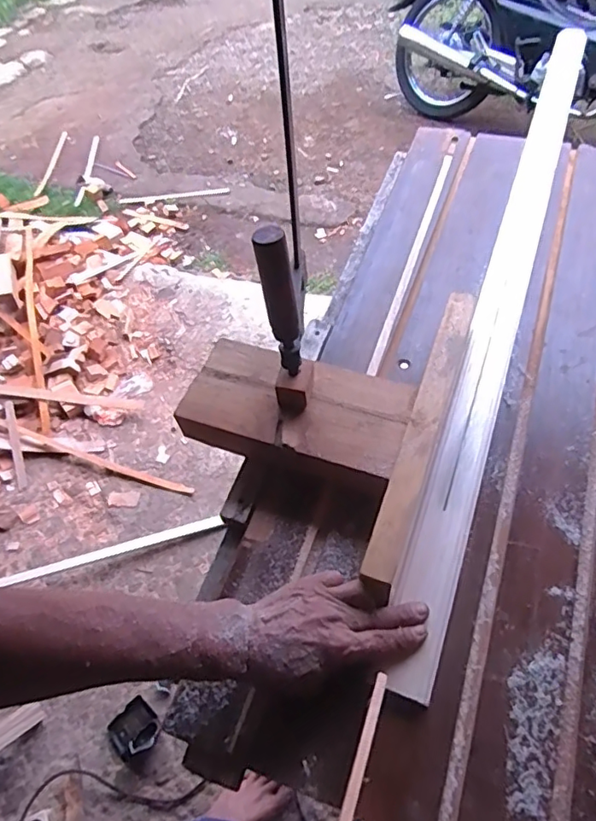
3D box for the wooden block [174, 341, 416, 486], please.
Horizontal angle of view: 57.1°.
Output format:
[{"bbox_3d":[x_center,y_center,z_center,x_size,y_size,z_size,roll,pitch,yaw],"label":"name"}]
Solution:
[{"bbox_3d":[-0.001,-0.001,0.617,0.244,0.051,0.124,15,57,15],"label":"wooden block"}]

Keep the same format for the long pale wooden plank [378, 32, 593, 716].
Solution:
[{"bbox_3d":[0.303,-0.221,0.759,0.056,0.033,1.183,16,59,15],"label":"long pale wooden plank"}]

